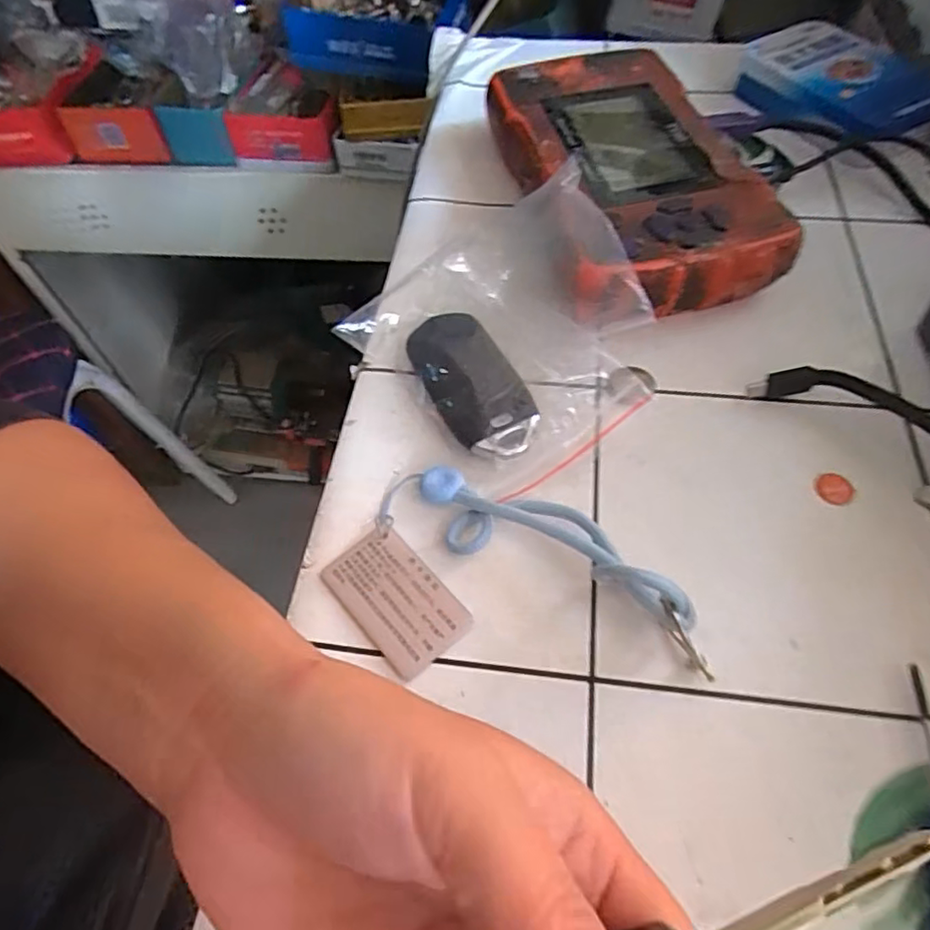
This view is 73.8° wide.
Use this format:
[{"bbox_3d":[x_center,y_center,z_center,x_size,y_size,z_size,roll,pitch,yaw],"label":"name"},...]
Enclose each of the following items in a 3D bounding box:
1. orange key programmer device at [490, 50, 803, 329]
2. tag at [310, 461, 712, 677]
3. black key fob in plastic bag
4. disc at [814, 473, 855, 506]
[{"bbox_3d":[0.073,-0.144,0.298,0.098,0.037,0.183,-14,57,-4],"label":"orange key programmer device"},{"bbox_3d":[0.015,0.041,0.201,0.120,0.025,0.068,23,62,18],"label":"tag"},{"bbox_3d":[0.003,-0.034,0.244,0.036,0.020,0.062,-26,59,-12],"label":"black key fob in plastic bag"},{"bbox_3d":[0.137,0.009,0.230,0.013,0.004,0.013,0,63,1],"label":"disc"}]

